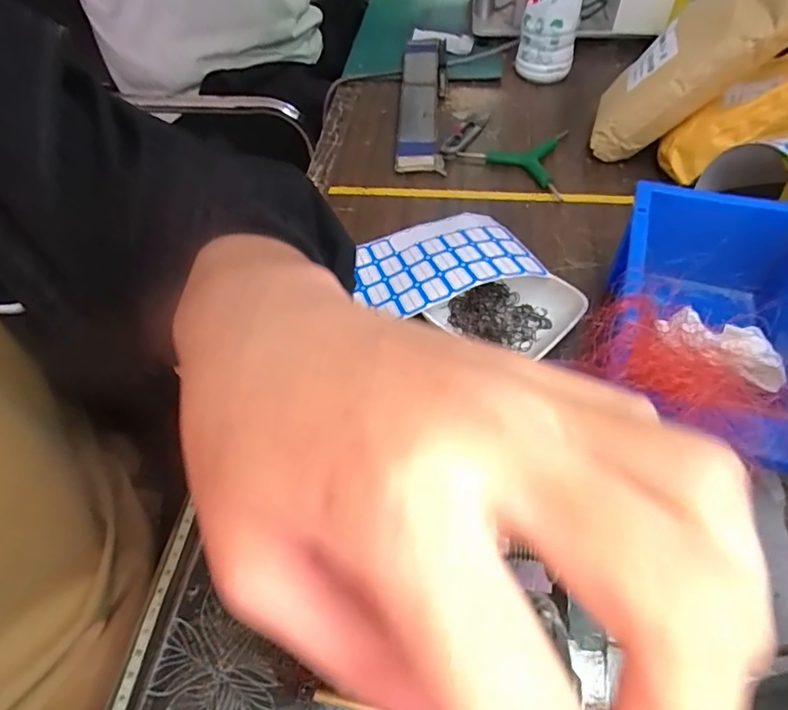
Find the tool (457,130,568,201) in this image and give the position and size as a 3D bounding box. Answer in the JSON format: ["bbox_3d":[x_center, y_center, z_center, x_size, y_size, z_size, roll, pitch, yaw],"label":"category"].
[{"bbox_3d":[0.139,-0.206,0.528,0.111,0.012,0.089,32,60,25],"label":"tool"}]

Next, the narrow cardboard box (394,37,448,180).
[{"bbox_3d":[0.033,-0.295,0.599,0.050,0.017,0.268,1,52,4],"label":"narrow cardboard box"}]

